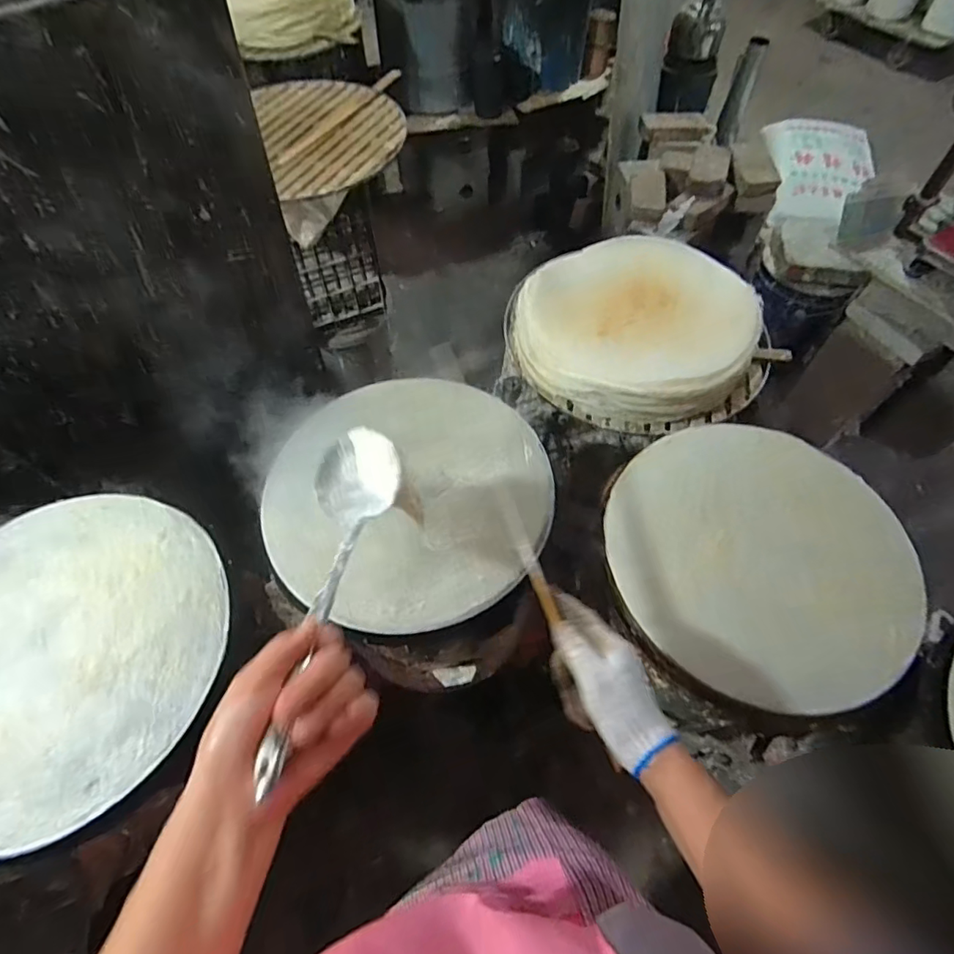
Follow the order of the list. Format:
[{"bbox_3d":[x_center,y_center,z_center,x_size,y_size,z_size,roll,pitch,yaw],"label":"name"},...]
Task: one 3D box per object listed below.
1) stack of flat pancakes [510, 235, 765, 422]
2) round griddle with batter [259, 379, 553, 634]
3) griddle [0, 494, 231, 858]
[{"bbox_3d":[0.264,-0.283,0.924,0.413,0.105,0.379,14,60,8],"label":"stack of flat pancakes"},{"bbox_3d":[-0.086,0.025,0.686,0.369,0.059,0.324,-15,60,-8],"label":"round griddle with batter"},{"bbox_3d":[-0.473,0.194,0.594,0.367,0.028,0.355,0,59,0],"label":"griddle"}]

